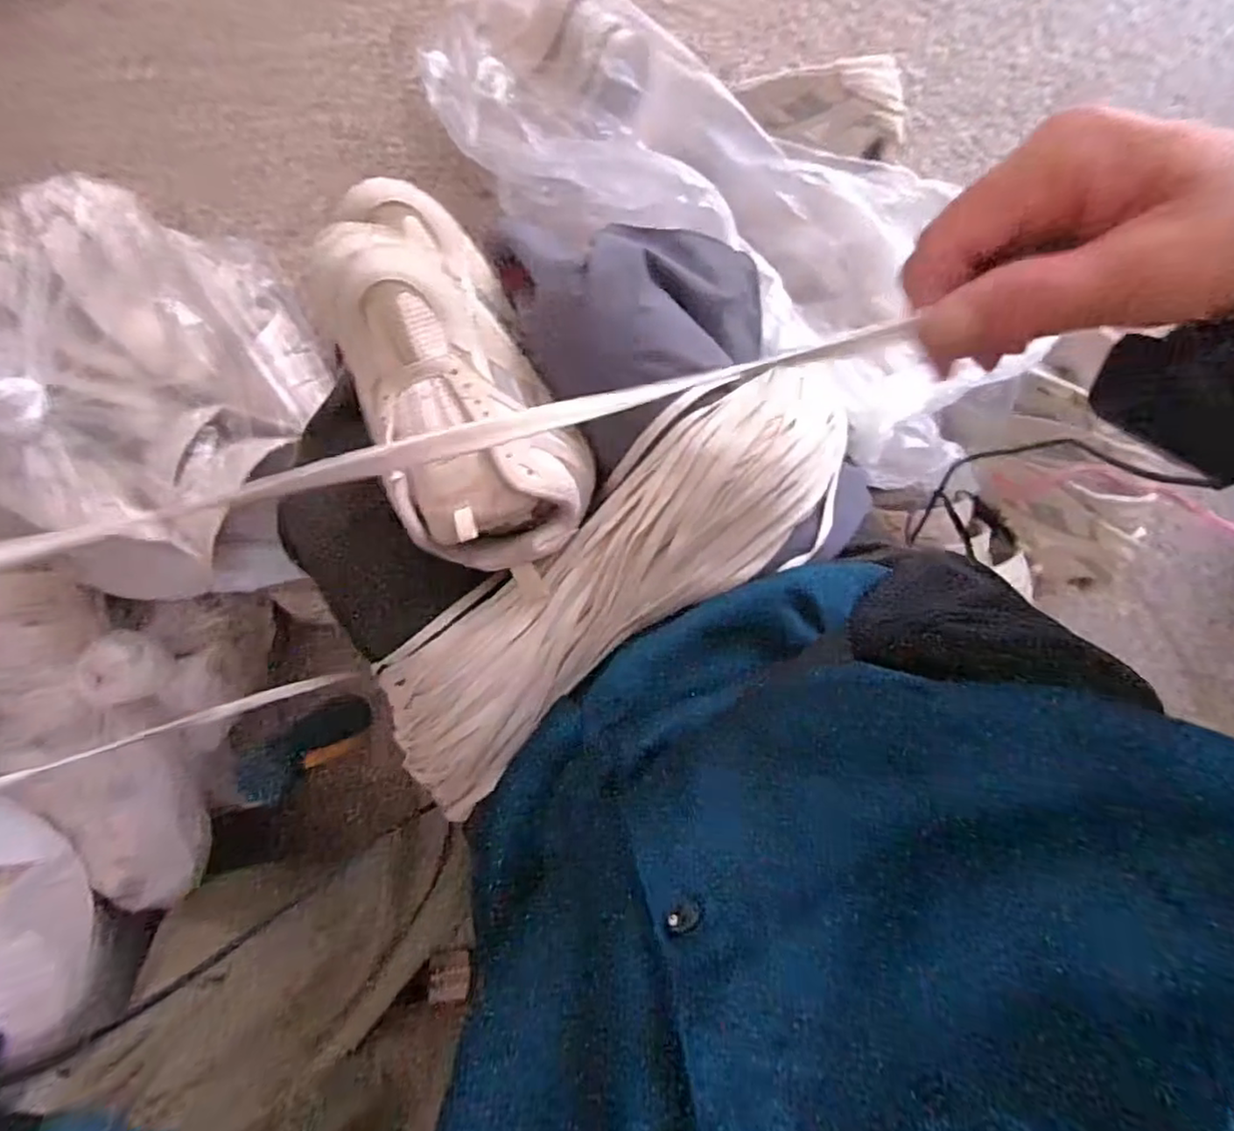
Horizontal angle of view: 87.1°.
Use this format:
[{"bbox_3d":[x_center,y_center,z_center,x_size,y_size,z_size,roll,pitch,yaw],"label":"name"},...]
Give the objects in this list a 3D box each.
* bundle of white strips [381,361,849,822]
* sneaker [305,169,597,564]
[{"bbox_3d":[-0.006,0.017,0.445,0.391,0.046,0.117,-38,94,8],"label":"bundle of white strips"},{"bbox_3d":[-0.119,-0.129,0.455,0.114,0.117,0.270,-30,93,6],"label":"sneaker"}]

